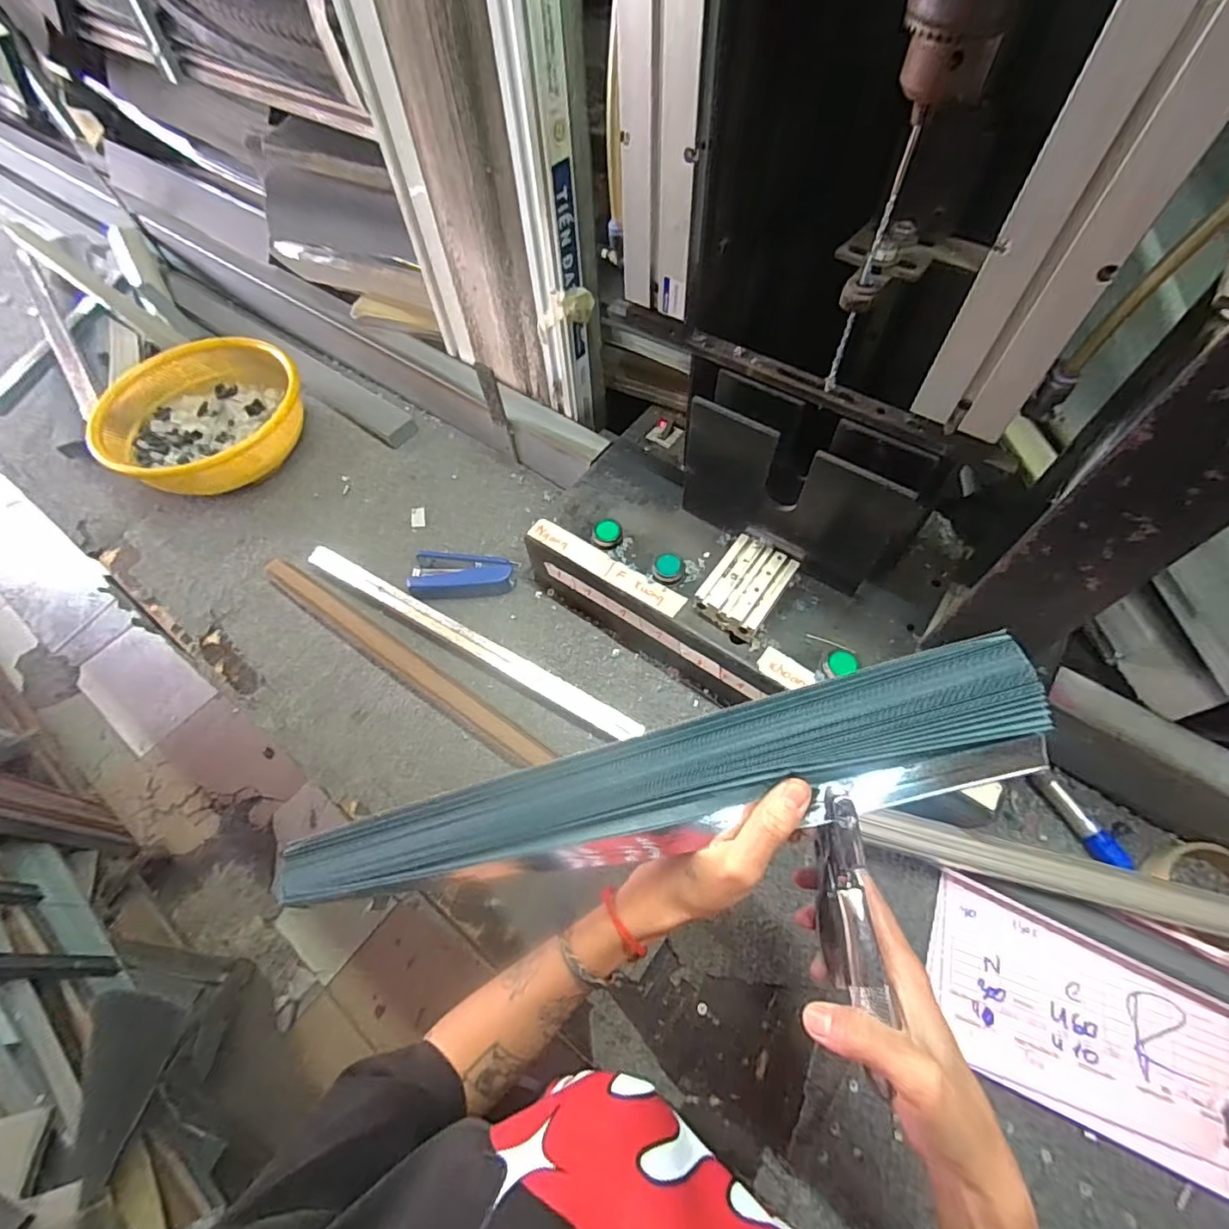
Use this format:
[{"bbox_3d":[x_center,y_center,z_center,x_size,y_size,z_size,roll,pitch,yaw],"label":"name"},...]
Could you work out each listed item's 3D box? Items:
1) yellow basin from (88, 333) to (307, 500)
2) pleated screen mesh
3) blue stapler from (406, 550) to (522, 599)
[{"bbox_3d":[-0.510,-0.244,0.694,0.226,0.072,0.226,29,68,17],"label":"yellow basin"},{"bbox_3d":[0.007,0.089,0.293,0.396,0.018,0.050,-17,62,9],"label":"pleated screen mesh"},{"bbox_3d":[-0.165,-0.043,0.604,0.109,0.019,0.058,0,63,4],"label":"blue stapler"}]

